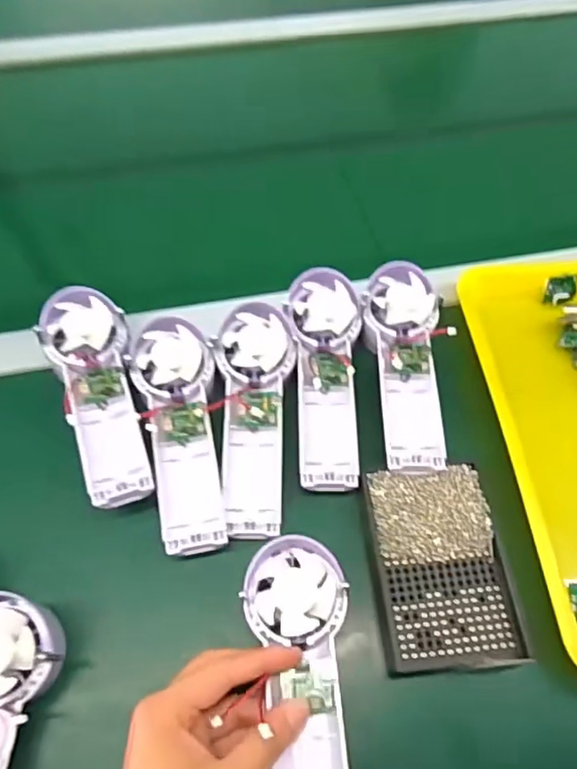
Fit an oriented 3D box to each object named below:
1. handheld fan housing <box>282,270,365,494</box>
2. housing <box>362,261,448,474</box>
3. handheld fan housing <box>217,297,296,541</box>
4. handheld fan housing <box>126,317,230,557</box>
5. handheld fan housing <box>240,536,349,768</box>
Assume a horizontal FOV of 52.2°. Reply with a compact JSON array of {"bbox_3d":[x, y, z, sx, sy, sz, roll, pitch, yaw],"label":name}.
[{"bbox_3d":[0.026,-0.007,0.460,0.061,0.040,0.175,4,60,0],"label":"handheld fan housing"},{"bbox_3d":[0.091,-0.017,0.463,0.060,0.029,0.175,3,60,0],"label":"housing"},{"bbox_3d":[-0.027,0.023,0.444,0.061,0.041,0.175,1,60,-1],"label":"handheld fan housing"},{"bbox_3d":[-0.076,0.032,0.431,0.058,0.030,0.176,-12,61,-9],"label":"handheld fan housing"},{"bbox_3d":[0.008,0.178,0.338,0.059,0.020,0.178,-3,62,-4],"label":"handheld fan housing"}]

